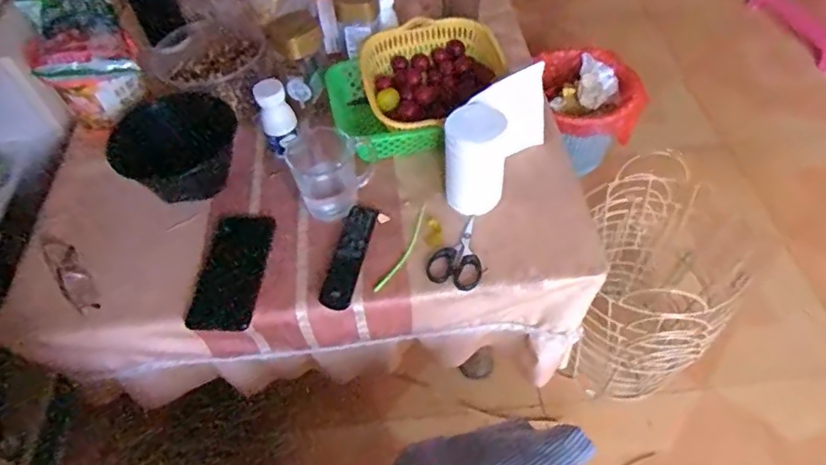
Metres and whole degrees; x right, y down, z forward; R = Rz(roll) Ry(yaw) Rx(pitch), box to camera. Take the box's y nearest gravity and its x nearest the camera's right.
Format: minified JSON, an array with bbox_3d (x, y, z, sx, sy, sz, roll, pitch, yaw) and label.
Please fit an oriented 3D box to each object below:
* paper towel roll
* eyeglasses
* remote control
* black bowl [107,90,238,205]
[{"bbox_3d":[0.114,-0.124,0.730,0.072,0.130,0.187,31,61,24],"label":"paper towel roll"},{"bbox_3d":[-0.430,0.052,0.701,0.034,0.024,0.144,-35,58,-21],"label":"eyeglasses"},{"bbox_3d":[-0.078,0.027,0.693,0.043,0.018,0.145,10,54,11],"label":"remote control"},{"bbox_3d":[-0.327,-0.127,0.793,0.162,0.058,0.157,-2,53,2],"label":"black bowl"}]

